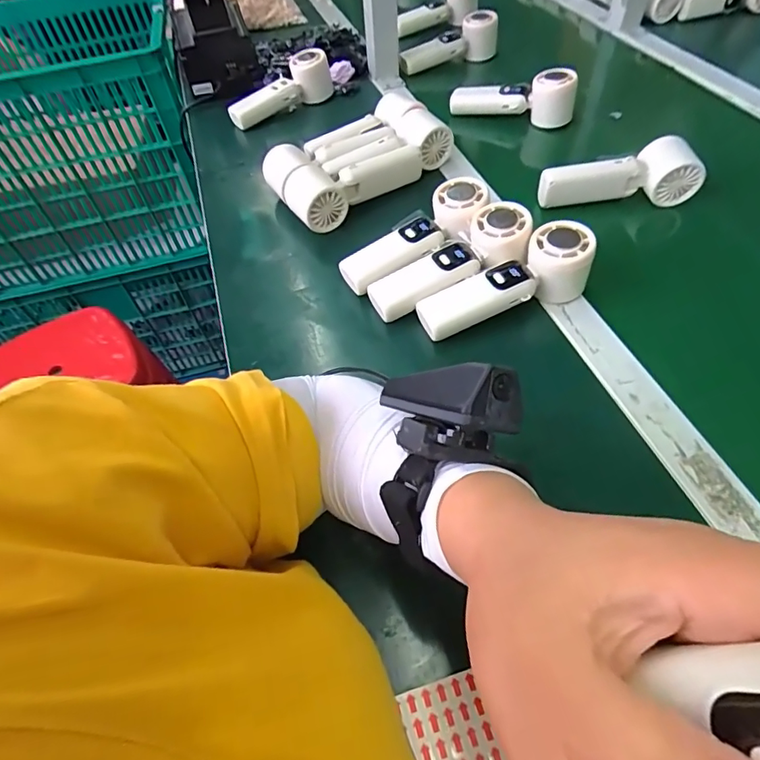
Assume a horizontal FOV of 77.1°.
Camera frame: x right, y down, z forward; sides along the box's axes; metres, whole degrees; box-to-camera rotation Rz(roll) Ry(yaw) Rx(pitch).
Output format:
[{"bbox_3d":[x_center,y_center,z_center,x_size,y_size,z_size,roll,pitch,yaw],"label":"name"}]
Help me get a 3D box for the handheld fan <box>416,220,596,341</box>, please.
[{"bbox_3d":[0.118,-0.085,0.447,0.167,0.055,0.054,-25,54,6],"label":"handheld fan"}]

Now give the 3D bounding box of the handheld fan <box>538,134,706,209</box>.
[{"bbox_3d":[0.263,-0.226,0.533,0.168,0.050,0.053,-7,53,0],"label":"handheld fan"}]

